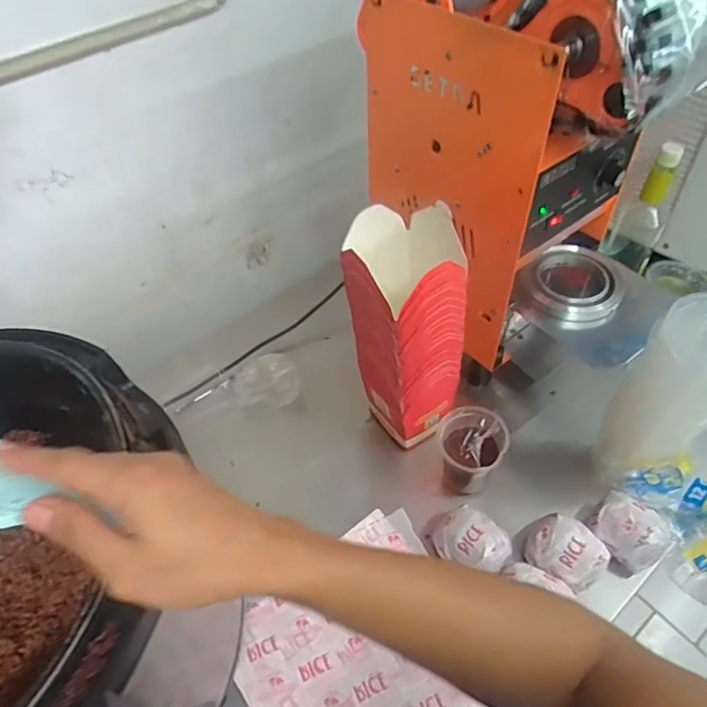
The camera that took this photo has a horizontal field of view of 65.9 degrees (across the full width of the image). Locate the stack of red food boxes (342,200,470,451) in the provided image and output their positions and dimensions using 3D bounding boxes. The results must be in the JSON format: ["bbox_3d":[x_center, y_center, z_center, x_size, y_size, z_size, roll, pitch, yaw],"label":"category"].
[{"bbox_3d":[0.057,-0.010,0.660,0.107,0.317,0.118,-32,55,-22],"label":"stack of red food boxes"}]

